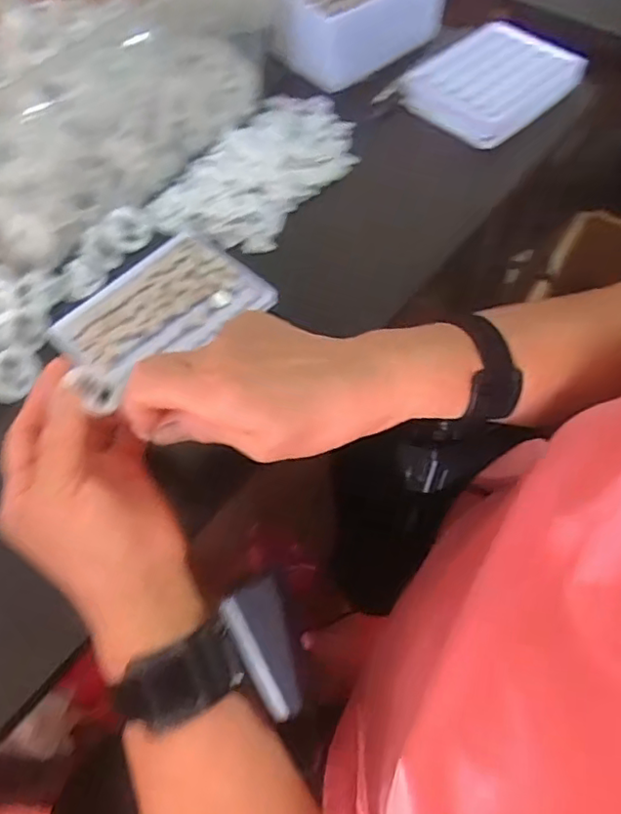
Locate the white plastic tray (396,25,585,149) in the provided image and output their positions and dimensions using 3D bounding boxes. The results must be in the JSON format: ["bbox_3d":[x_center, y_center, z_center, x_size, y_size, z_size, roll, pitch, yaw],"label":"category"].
[{"bbox_3d":[0.160,-0.295,0.556,0.109,0.024,0.146,39,68,22],"label":"white plastic tray"}]

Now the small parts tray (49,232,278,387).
[{"bbox_3d":[-0.107,-0.070,0.435,0.133,0.010,0.094,-39,66,-19],"label":"small parts tray"}]

